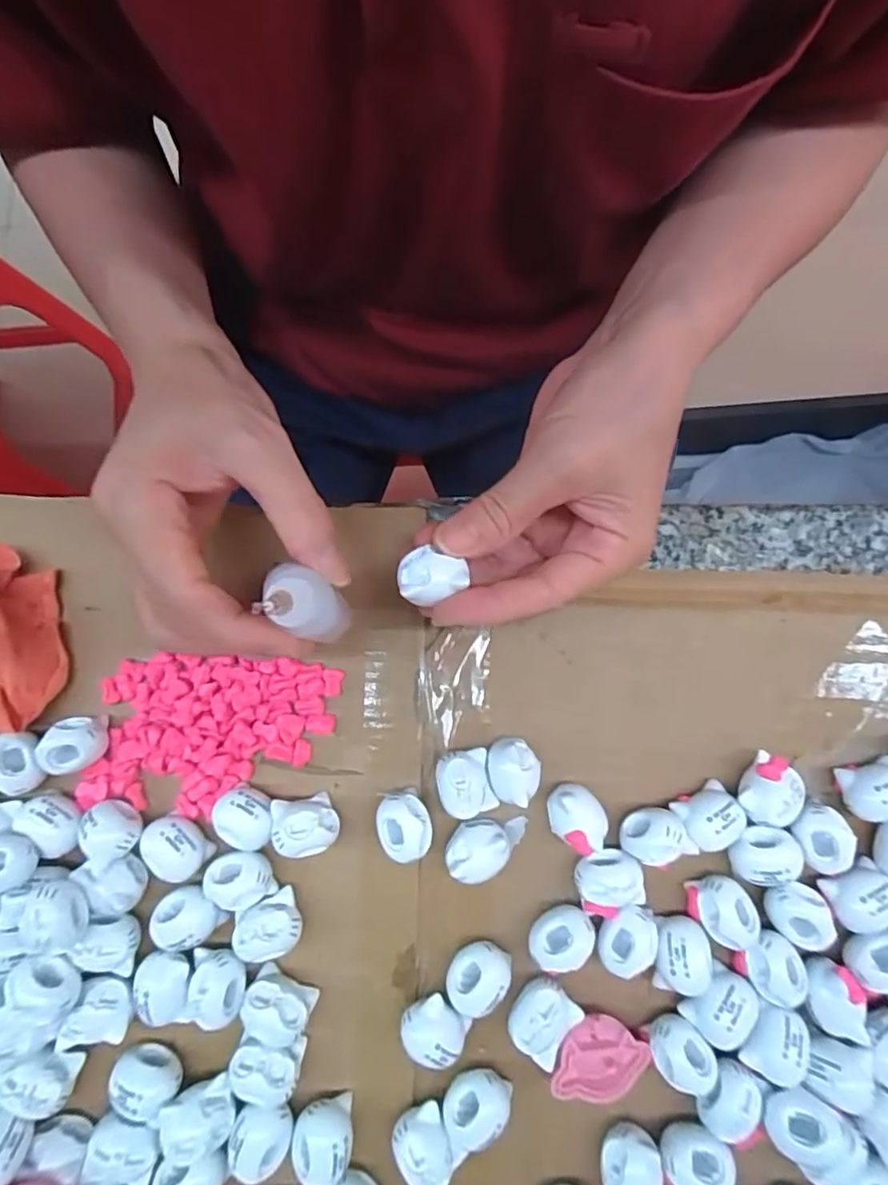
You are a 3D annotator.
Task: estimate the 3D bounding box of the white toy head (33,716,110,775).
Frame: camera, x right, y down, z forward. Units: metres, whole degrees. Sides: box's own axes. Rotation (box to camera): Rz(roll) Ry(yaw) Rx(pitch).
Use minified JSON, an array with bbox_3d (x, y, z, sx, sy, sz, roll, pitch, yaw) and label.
[{"bbox_3d":[-0.151,0.062,0.240,0.023,0.014,0.021,0,82,0],"label":"white toy head"}]

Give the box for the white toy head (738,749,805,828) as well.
[{"bbox_3d":[0.131,0.080,0.237,0.021,0.018,0.026,28,83,4],"label":"white toy head"}]

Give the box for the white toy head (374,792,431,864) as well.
[{"bbox_3d":[-0.016,0.093,0.235,0.020,0.019,0.025,-14,82,-2],"label":"white toy head"}]

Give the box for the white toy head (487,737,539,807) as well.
[{"bbox_3d":[0.028,0.072,0.239,0.020,0.017,0.025,-1,82,0],"label":"white toy head"}]

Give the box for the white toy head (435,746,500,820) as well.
[{"bbox_3d":[0.008,0.077,0.238,0.022,0.017,0.025,-14,82,-1],"label":"white toy head"}]

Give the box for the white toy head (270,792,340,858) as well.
[{"bbox_3d":[-0.055,0.092,0.233,0.024,0.021,0.021,-9,82,-1],"label":"white toy head"}]

